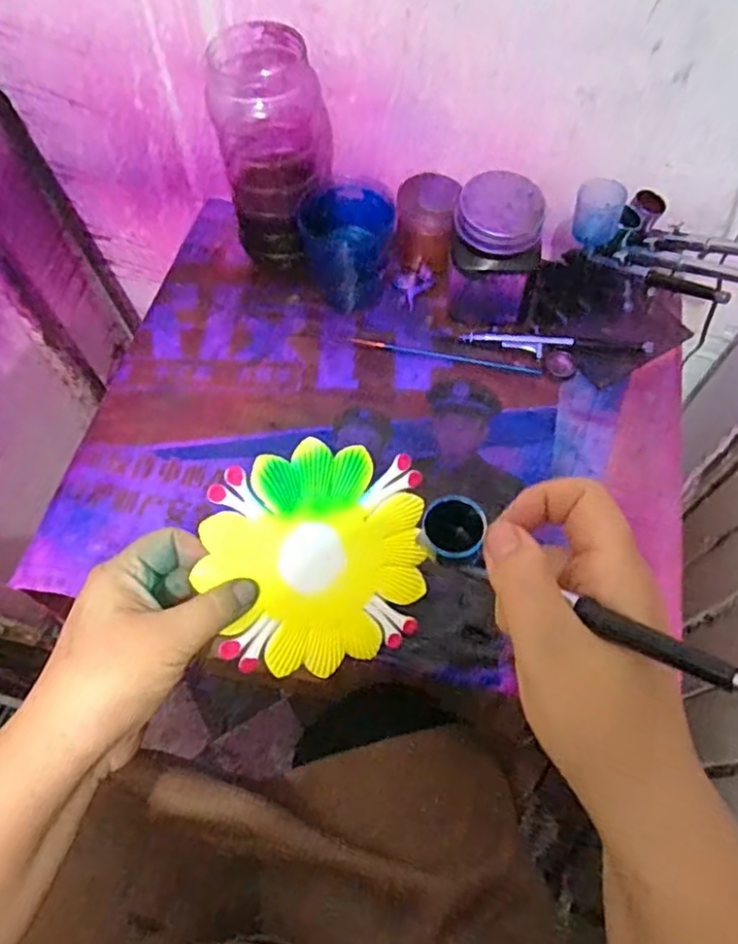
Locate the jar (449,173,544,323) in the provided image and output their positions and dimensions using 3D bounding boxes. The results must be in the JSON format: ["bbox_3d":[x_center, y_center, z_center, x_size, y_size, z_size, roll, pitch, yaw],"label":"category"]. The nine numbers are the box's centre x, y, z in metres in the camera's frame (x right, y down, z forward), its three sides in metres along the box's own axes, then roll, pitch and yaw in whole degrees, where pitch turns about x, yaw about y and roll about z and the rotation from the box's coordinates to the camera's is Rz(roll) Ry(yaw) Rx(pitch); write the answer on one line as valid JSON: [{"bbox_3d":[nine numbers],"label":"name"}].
[{"bbox_3d":[0.098,-0.166,0.502,0.070,0.100,0.074,1,63,-1],"label":"jar"}]

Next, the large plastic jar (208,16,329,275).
[{"bbox_3d":[-0.073,-0.242,0.505,0.084,0.165,0.094,-1,63,-2],"label":"large plastic jar"}]

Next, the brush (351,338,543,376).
[{"bbox_3d":[0.062,-0.093,0.516,0.152,0.004,0.007,11,63,4],"label":"brush"}]

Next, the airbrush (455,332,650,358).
[{"bbox_3d":[0.149,-0.102,0.511,0.147,0.012,0.021,4,63,1],"label":"airbrush"}]

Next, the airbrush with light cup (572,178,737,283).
[{"bbox_3d":[0.208,-0.161,0.461,0.133,0.051,0.028,30,66,13],"label":"airbrush with light cup"}]

